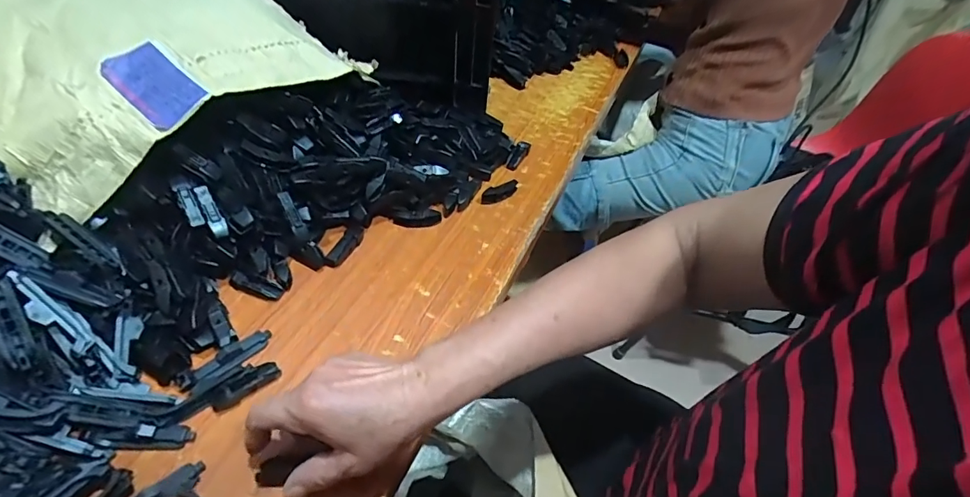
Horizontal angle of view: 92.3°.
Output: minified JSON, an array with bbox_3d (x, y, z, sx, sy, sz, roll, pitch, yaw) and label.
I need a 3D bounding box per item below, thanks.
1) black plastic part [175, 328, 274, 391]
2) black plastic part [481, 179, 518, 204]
[{"bbox_3d":[-0.220,0.095,0.397,0.020,0.009,0.076,34,55,22],"label":"black plastic part"},{"bbox_3d":[0.020,-0.070,0.562,0.053,0.016,0.015,-32,59,-28],"label":"black plastic part"}]

